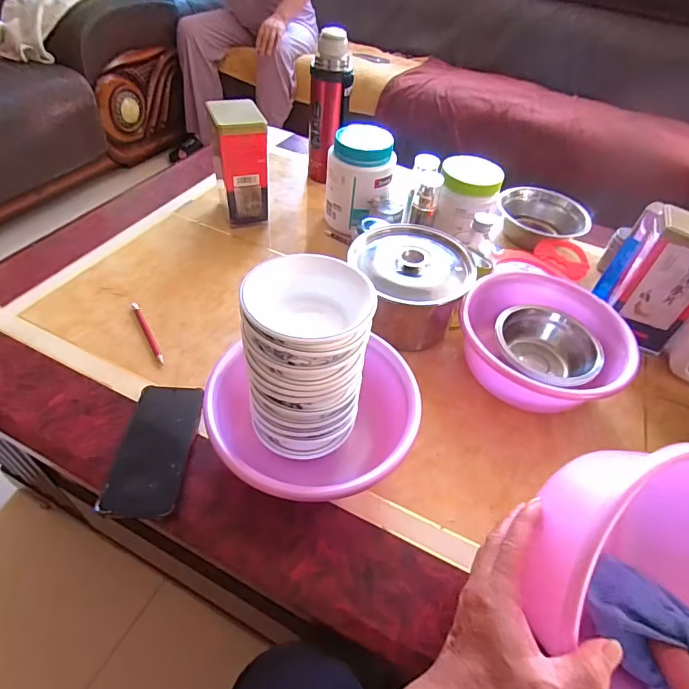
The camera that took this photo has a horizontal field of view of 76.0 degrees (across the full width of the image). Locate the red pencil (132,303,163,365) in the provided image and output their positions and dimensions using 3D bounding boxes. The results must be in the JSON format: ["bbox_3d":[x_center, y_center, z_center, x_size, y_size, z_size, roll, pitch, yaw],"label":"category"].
[{"bbox_3d":[-0.279,-0.018,0.627,0.010,0.005,0.134,-24,54,-25],"label":"red pencil"}]

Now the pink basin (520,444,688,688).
[{"bbox_3d":[0.249,0.174,0.385,0.197,0.209,0.100,-48,23,-12],"label":"pink basin"}]

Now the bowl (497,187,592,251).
[{"bbox_3d":[0.408,-0.257,0.907,0.157,0.074,0.157,3,47,-4],"label":"bowl"}]

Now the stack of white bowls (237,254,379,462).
[{"bbox_3d":[-0.034,0.019,0.441,0.103,0.183,0.104,7,47,0],"label":"stack of white bowls"}]

